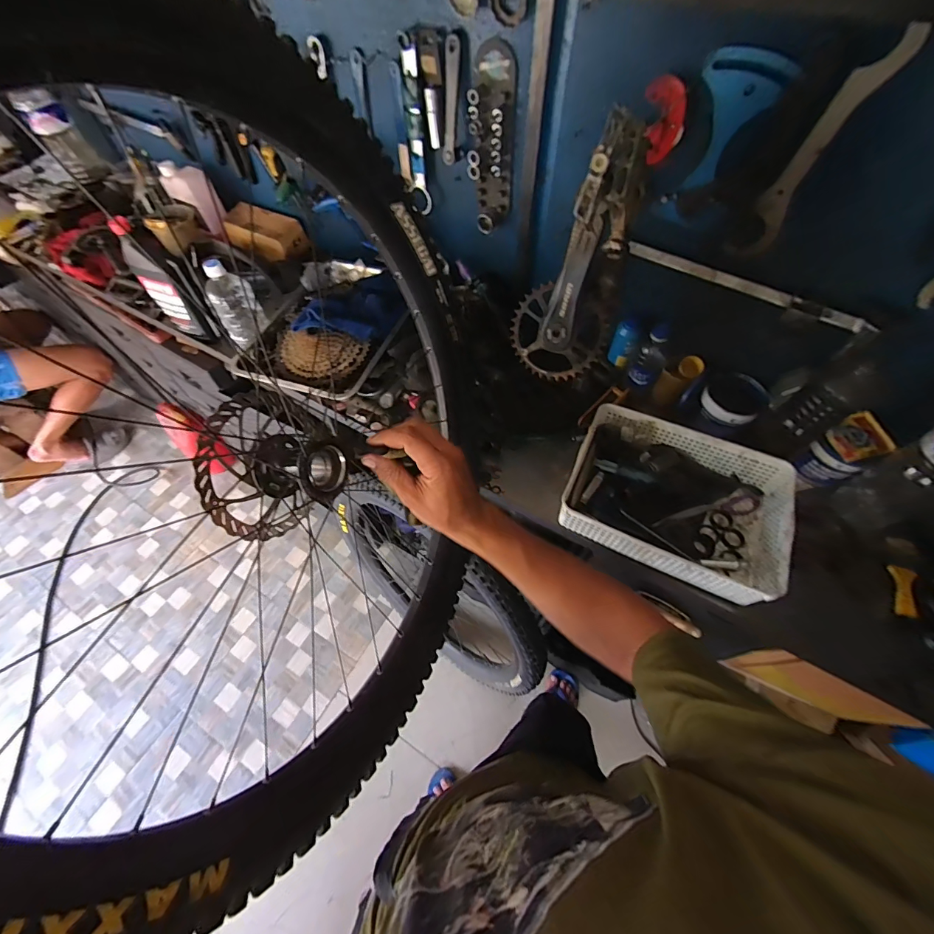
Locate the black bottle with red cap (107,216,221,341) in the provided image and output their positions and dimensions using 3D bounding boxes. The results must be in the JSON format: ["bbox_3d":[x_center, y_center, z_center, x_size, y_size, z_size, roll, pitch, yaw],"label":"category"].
[{"bbox_3d":[-0.641,-0.383,0.888,0.110,0.237,0.060,31,64,18],"label":"black bottle with red cap"}]

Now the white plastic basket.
[{"bbox_3d":[0.343,0.050,0.705,0.329,0.083,0.252,25,63,15],"label":"white plastic basket"}]

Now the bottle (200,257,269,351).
[{"bbox_3d":[-0.475,-0.330,0.855,0.092,0.168,0.082,-31,63,-16],"label":"bottle"}]

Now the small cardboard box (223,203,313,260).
[{"bbox_3d":[-0.545,-0.628,1.111,0.225,0.076,0.098,23,62,14],"label":"small cardboard box"}]

